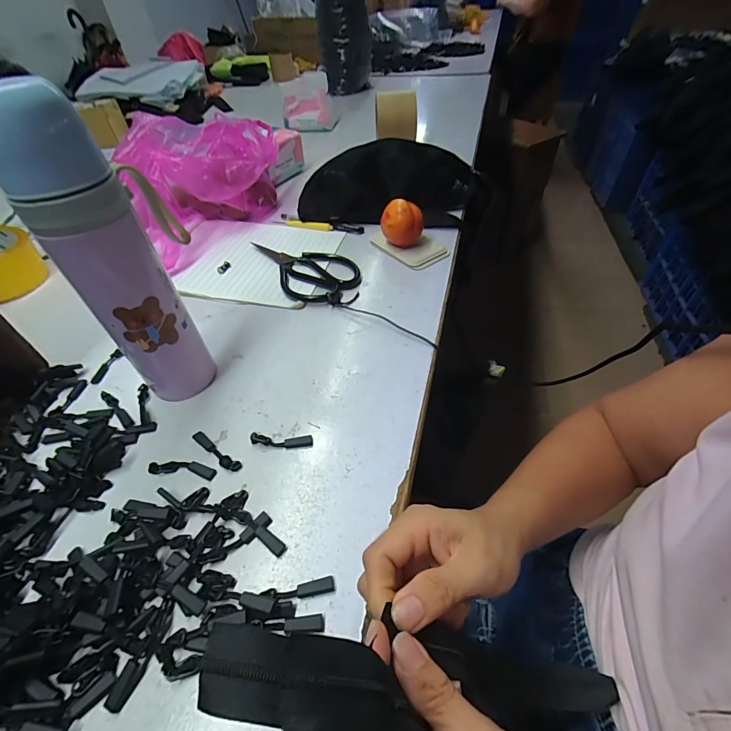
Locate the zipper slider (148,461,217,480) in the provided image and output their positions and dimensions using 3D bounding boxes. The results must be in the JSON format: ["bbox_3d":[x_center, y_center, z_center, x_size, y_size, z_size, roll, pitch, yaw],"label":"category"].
[{"bbox_3d":[-0.152,0.086,0.309,0.057,0.004,0.013,4,48,6],"label":"zipper slider"}]

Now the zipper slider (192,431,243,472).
[{"bbox_3d":[-0.129,0.074,0.318,0.059,0.004,0.011,27,55,25],"label":"zipper slider"}]

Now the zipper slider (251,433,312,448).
[{"bbox_3d":[-0.073,0.065,0.322,0.054,0.005,0.012,0,48,3],"label":"zipper slider"}]

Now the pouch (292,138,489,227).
[{"bbox_3d":[0.041,-0.273,0.566,0.281,0.094,0.101,-2,48,1],"label":"pouch"}]

